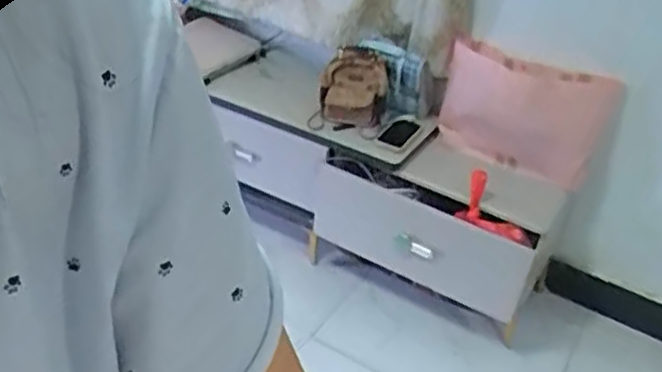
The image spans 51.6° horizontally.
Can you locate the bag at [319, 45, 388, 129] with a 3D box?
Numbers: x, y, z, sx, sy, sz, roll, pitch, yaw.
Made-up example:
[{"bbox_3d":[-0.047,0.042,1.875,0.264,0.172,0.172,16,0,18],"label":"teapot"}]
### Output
[{"bbox_3d":[0.062,-0.269,1.891,0.178,0.217,0.066,9,4,11],"label":"bag"}]

